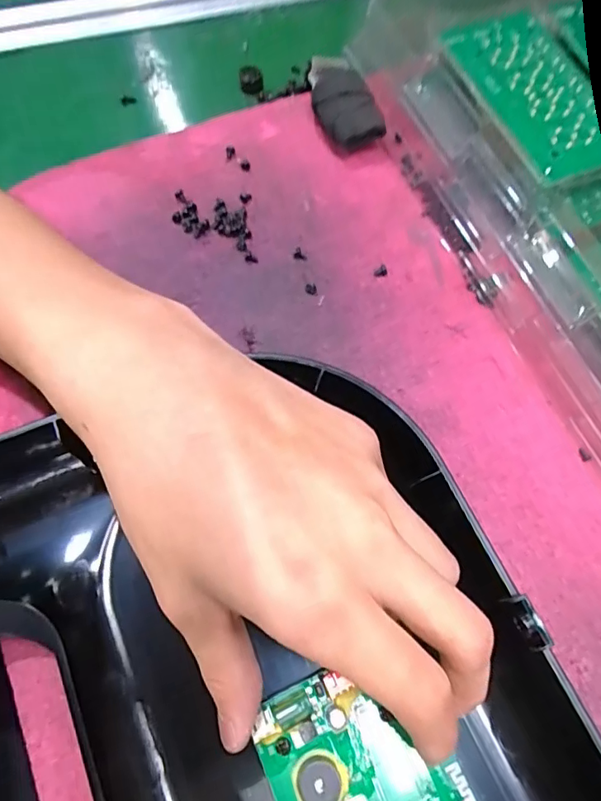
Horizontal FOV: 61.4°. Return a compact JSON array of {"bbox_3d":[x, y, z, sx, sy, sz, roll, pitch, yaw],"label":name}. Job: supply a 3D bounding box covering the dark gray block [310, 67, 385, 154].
[{"bbox_3d":[0.025,-0.160,0.280,0.029,0.024,0.049,-17,69,-10],"label":"dark gray block"}]

